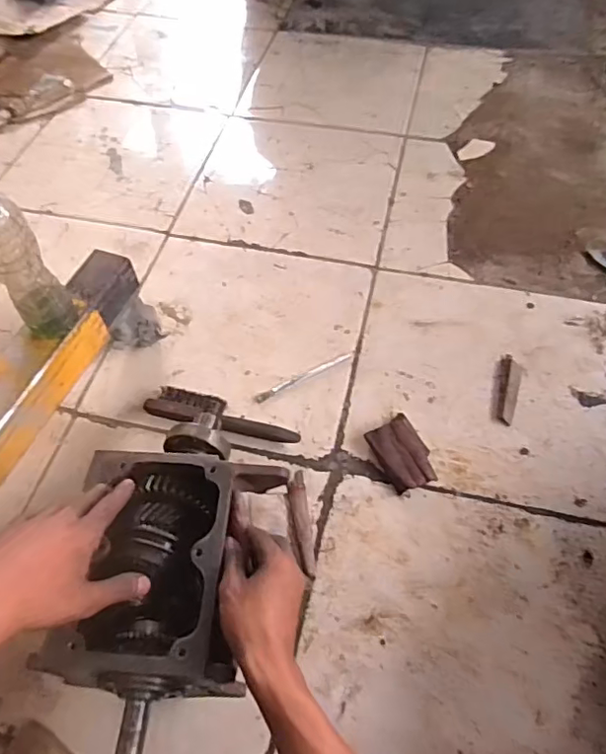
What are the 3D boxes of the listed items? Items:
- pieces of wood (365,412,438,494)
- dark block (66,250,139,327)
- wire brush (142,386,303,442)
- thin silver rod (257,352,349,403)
[{"bbox_3d":[0.144,0.108,0.796,0.072,0.026,0.103,-23,60,-14],"label":"pieces of wood"},{"bbox_3d":[-0.294,-0.127,0.812,0.065,0.057,0.100,17,59,11],"label":"dark block"},{"bbox_3d":[-0.118,0.055,0.826,0.235,0.038,0.053,13,58,9],"label":"wire brush"},{"bbox_3d":[0.001,-0.001,0.884,0.172,0.007,0.015,-27,61,-16],"label":"thin silver rod"}]

